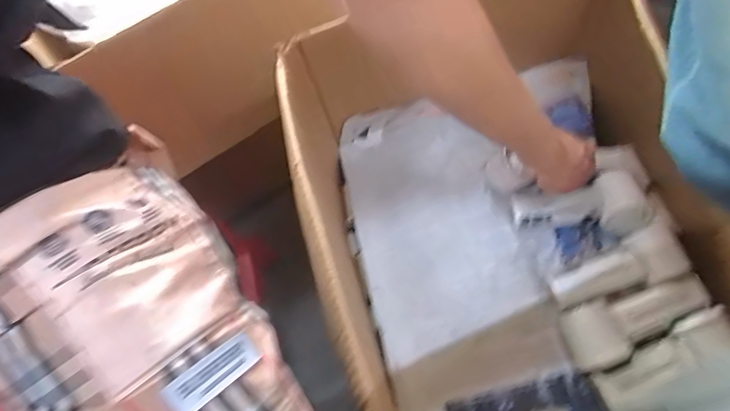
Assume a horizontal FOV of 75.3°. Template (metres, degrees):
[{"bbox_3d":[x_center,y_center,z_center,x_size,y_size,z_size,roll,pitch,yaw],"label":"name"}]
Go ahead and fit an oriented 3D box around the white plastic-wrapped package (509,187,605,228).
[{"bbox_3d":[0.234,-0.001,0.577,0.105,0.016,0.043,-8,61,2],"label":"white plastic-wrapped package"}]

